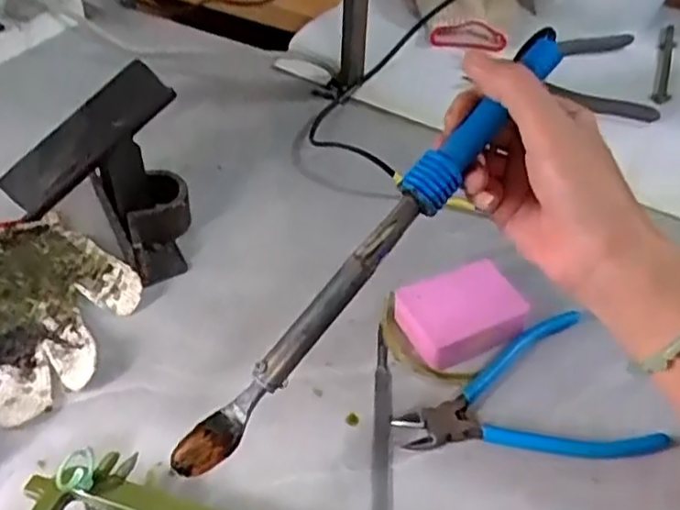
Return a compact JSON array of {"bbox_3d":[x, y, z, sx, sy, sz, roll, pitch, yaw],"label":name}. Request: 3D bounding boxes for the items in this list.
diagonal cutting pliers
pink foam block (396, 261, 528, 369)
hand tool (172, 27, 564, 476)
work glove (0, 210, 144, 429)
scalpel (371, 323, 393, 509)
[{"bbox_3d":[0.109,0.094,0.417,0.140,0.016,0.100,-17,46,-15],"label":"diagonal cutting pliers"},{"bbox_3d":[0.080,0.038,0.463,0.074,0.029,0.059,-19,46,-16],"label":"pink foam block"},{"bbox_3d":[0.016,-0.002,0.350,0.024,0.024,0.277,38,85,34],"label":"hand tool"},{"bbox_3d":[-0.218,0.038,0.489,0.144,0.017,0.188,-4,44,-1],"label":"work glove"},{"bbox_3d":[0.025,0.100,0.422,0.011,0.007,0.136,0,44,3],"label":"scalpel"}]

